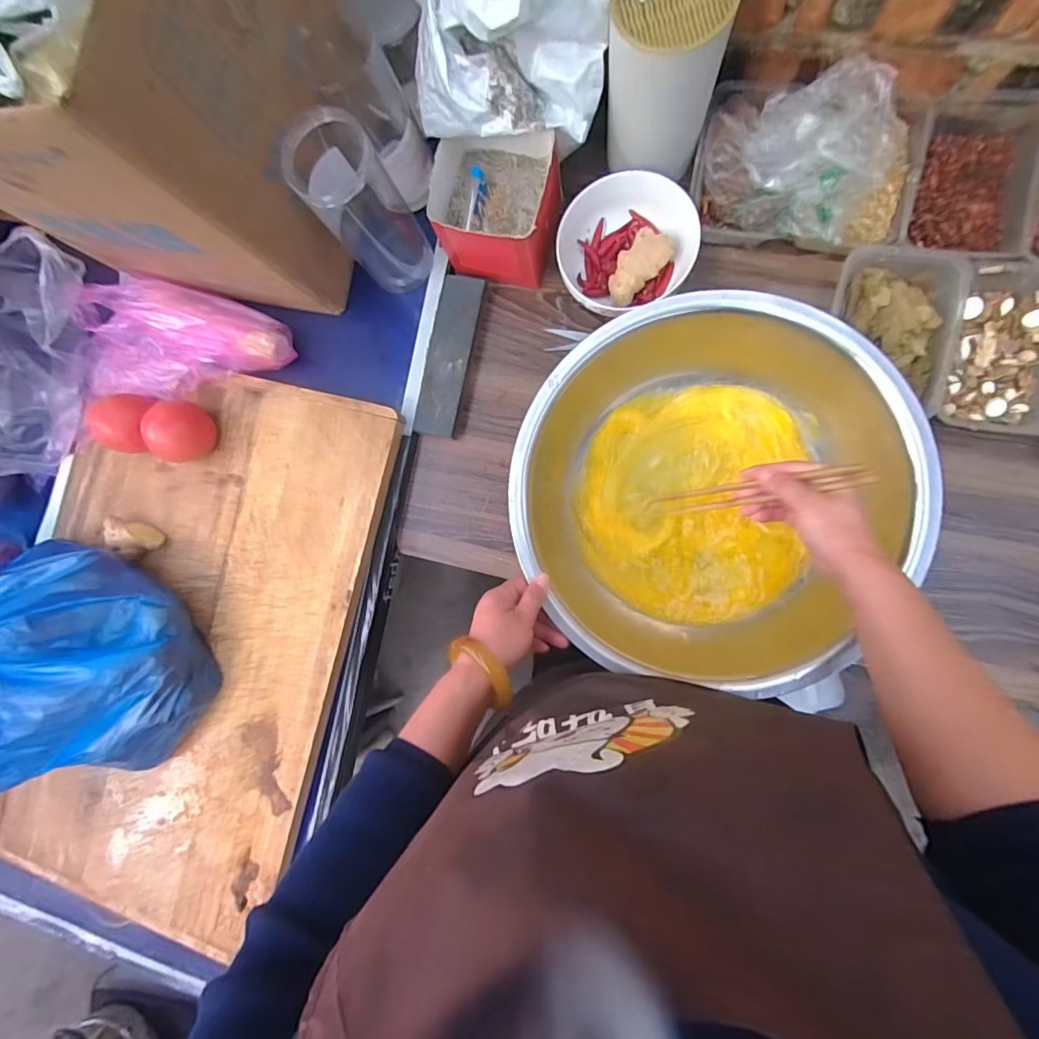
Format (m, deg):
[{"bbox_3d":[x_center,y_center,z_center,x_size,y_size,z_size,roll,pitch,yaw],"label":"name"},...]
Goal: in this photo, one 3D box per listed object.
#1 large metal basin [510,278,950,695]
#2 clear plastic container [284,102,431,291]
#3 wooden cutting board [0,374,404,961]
[{"bbox_3d":[0.188,-0.032,0.521,0.373,0.113,0.353,0,89,7],"label":"large metal basin"},{"bbox_3d":[-0.169,-0.335,0.528,0.084,0.176,0.090,0,87,9],"label":"clear plastic container"},{"bbox_3d":[-0.433,0.158,0.630,0.430,0.034,0.689,14,90,10],"label":"wooden cutting board"}]

